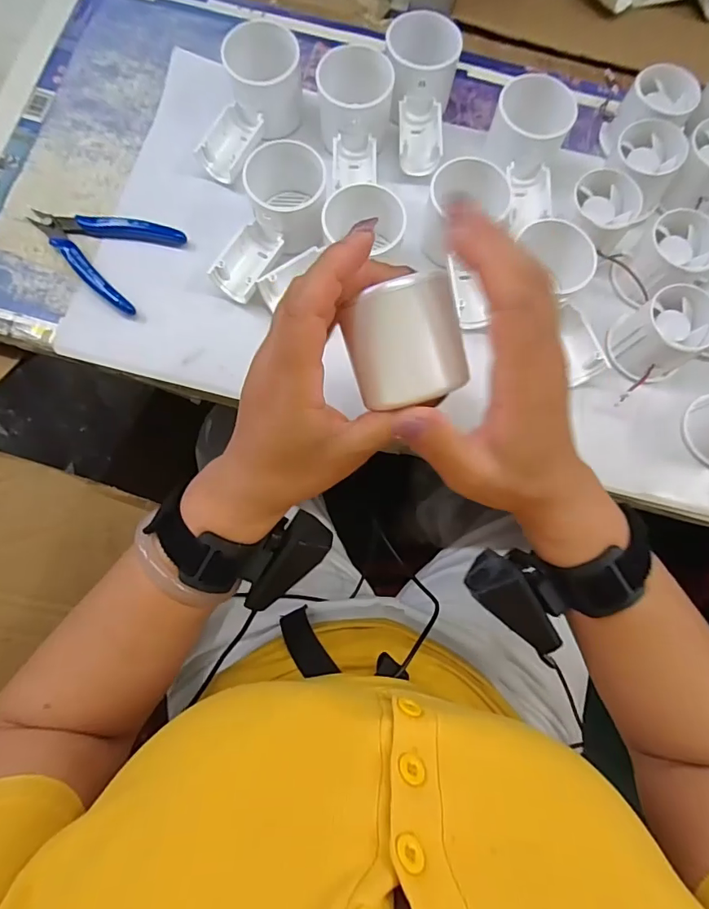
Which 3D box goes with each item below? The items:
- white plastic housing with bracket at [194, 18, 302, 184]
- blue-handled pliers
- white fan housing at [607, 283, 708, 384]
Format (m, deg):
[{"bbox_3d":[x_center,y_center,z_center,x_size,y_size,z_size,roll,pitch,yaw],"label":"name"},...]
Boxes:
[{"bbox_3d":[-0.083,-0.283,0.379,0.058,0.053,0.115,25,78,4],"label":"white plastic housing with bracket"},{"bbox_3d":[-0.205,-0.170,0.374,0.114,0.013,0.080,28,78,4],"label":"blue-handled pliers"},{"bbox_3d":[0.229,-0.089,0.349,0.060,0.046,0.056,-34,81,-8],"label":"white fan housing"}]

